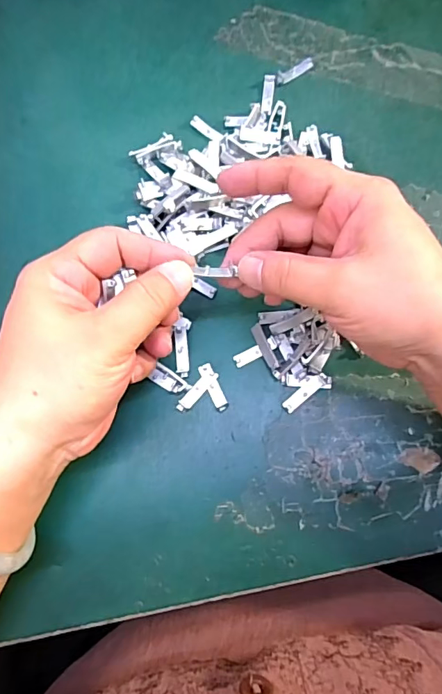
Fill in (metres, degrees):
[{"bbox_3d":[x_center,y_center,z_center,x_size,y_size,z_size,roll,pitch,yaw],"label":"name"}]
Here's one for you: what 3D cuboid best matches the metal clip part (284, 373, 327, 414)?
[{"bbox_3d":[0.048,0.026,0.273,0.029,0.006,0.008,-38,80,-9],"label":"metal clip part"}]

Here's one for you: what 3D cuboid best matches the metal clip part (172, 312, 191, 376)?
[{"bbox_3d":[-0.022,0.000,0.276,0.008,0.006,0.034,2,76,-1],"label":"metal clip part"}]

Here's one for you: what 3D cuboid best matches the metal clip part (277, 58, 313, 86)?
[{"bbox_3d":[0.051,-0.189,0.327,0.032,0.005,0.008,-35,80,-9],"label":"metal clip part"}]

